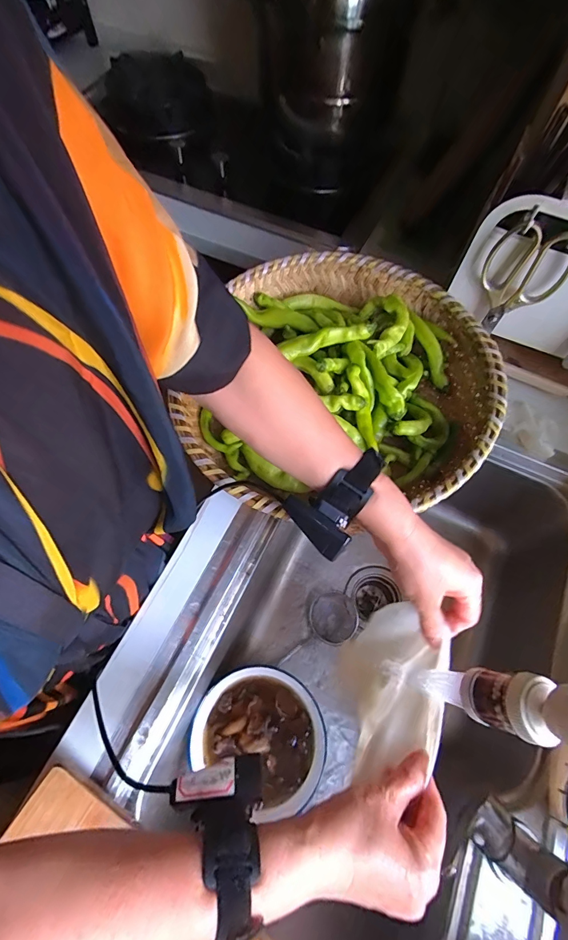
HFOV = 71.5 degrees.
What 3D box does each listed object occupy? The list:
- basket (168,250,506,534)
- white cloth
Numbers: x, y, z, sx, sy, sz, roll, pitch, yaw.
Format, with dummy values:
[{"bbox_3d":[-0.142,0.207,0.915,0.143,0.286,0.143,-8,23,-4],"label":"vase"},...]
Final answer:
[{"bbox_3d":[0.094,-0.110,0.537,0.354,0.102,0.409,16,65,6],"label":"basket"},{"bbox_3d":[0.109,0.232,0.431,0.065,0.182,0.167,17,65,6],"label":"white cloth"}]

